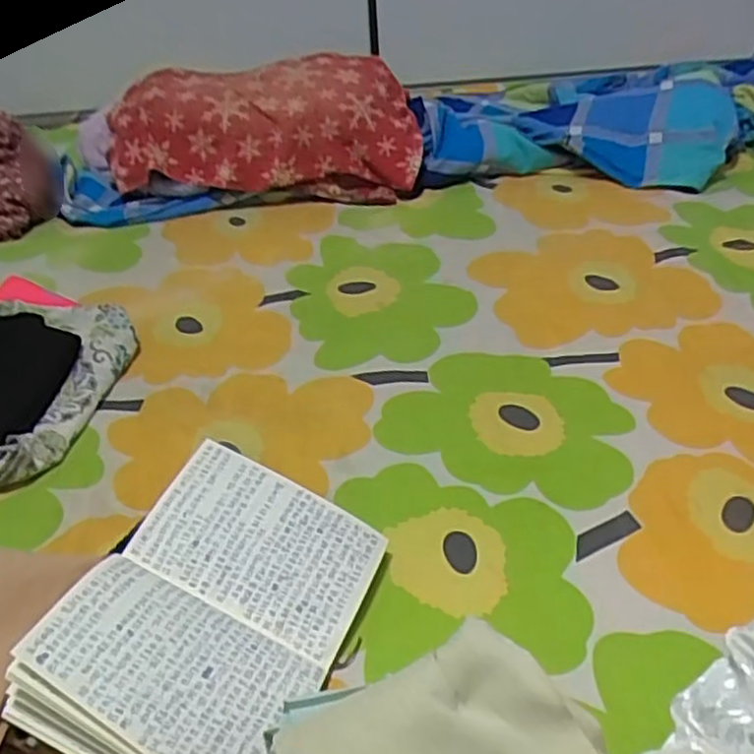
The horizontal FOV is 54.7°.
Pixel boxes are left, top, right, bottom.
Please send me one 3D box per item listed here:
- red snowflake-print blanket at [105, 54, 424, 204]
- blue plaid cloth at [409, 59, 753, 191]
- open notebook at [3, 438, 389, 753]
[{"bbox_3d":[-0.227,-0.500,1.487,0.600,0.211,0.265,-4,38,2],"label":"red snowflake-print blanket"},{"bbox_3d":[0.538,-0.551,1.546,0.840,0.149,0.475,5,39,14],"label":"blue plaid cloth"},{"bbox_3d":[-0.136,0.199,0.623,0.206,0.050,0.280,31,42,2],"label":"open notebook"}]

